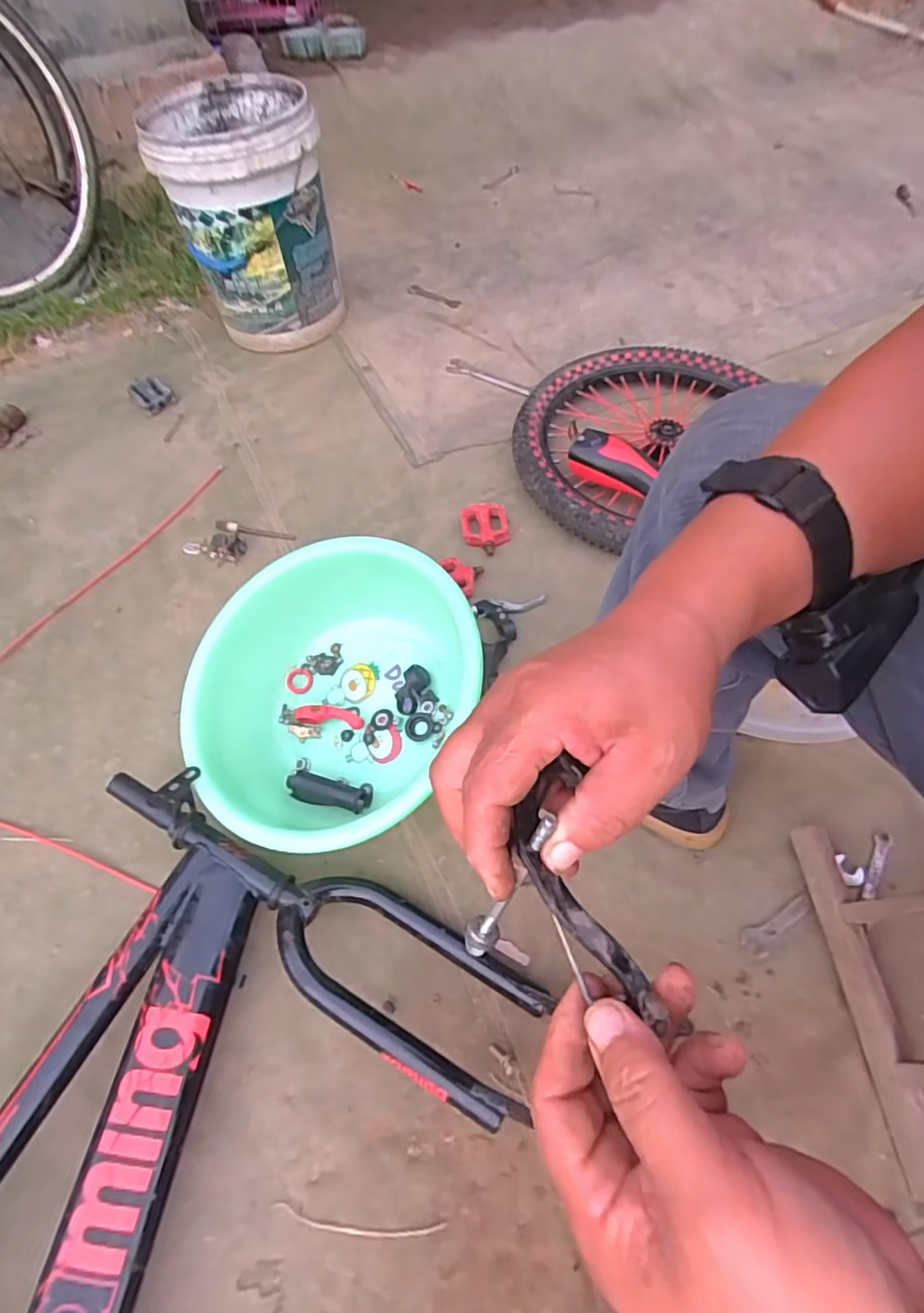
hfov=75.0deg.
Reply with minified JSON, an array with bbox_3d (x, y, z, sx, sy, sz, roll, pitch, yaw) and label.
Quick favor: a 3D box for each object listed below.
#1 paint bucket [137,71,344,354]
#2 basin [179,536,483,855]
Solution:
[{"bbox_3d":[-0.410,-0.866,1.210,0.296,0.358,0.305,-15,58,-6],"label":"paint bucket"},{"bbox_3d":[-0.140,0.043,0.715,0.351,0.133,0.330,-43,64,-3],"label":"basin"}]

